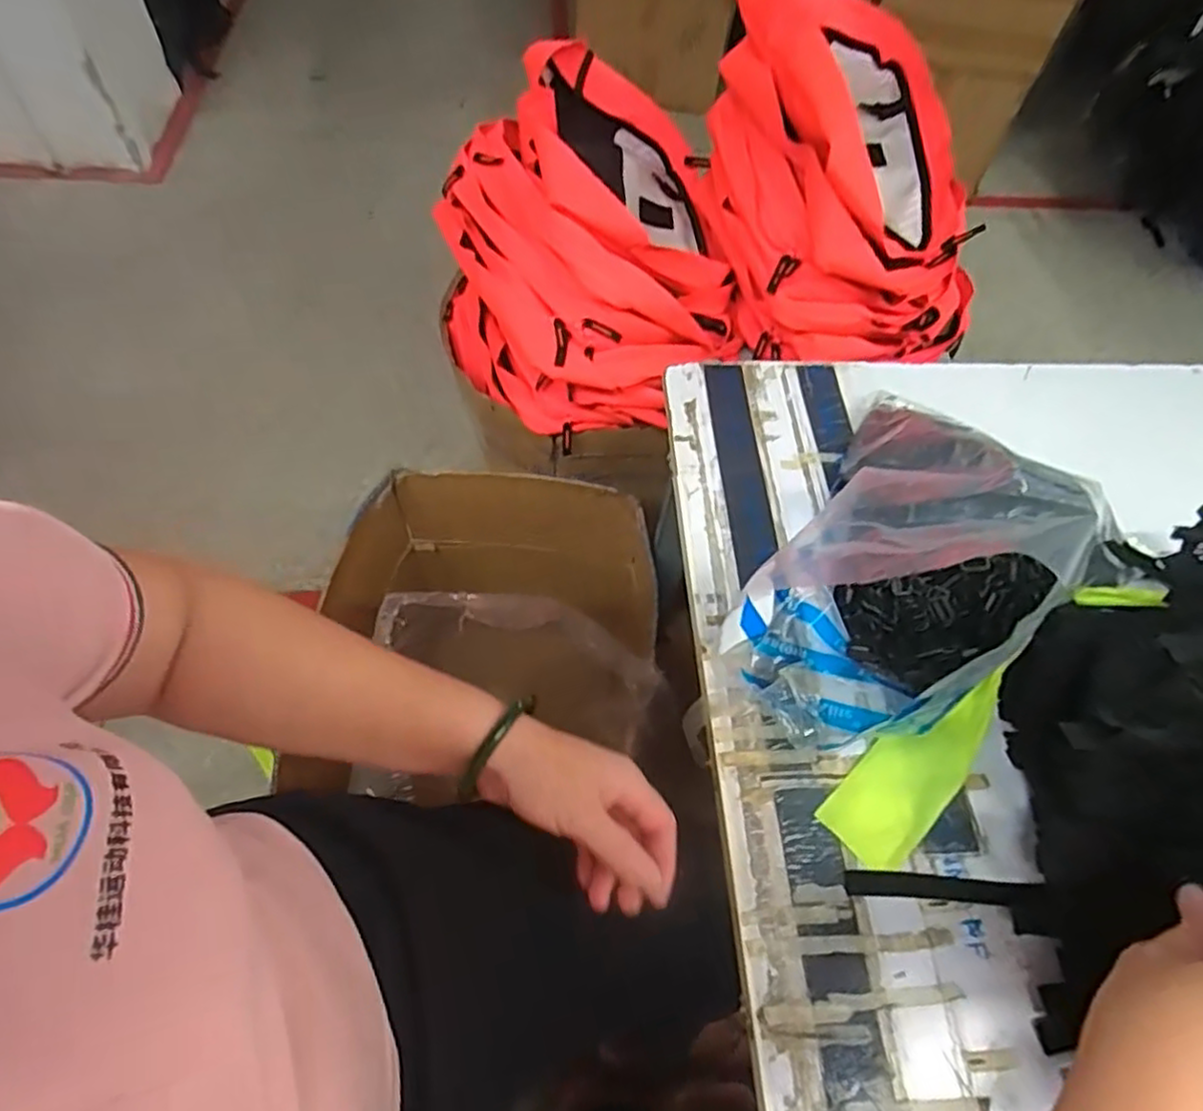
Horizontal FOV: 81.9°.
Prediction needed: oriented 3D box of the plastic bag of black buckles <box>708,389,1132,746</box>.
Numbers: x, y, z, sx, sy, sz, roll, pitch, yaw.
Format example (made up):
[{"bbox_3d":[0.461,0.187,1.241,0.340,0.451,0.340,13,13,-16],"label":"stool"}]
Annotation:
[{"bbox_3d":[0.227,-0.010,0.463,0.178,0.191,0.270,35,63,16],"label":"plastic bag of black buckles"}]

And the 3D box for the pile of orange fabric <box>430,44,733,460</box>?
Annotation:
[{"bbox_3d":[-0.029,-0.386,0.925,0.372,0.348,0.421,-4,60,-7],"label":"pile of orange fabric"}]

